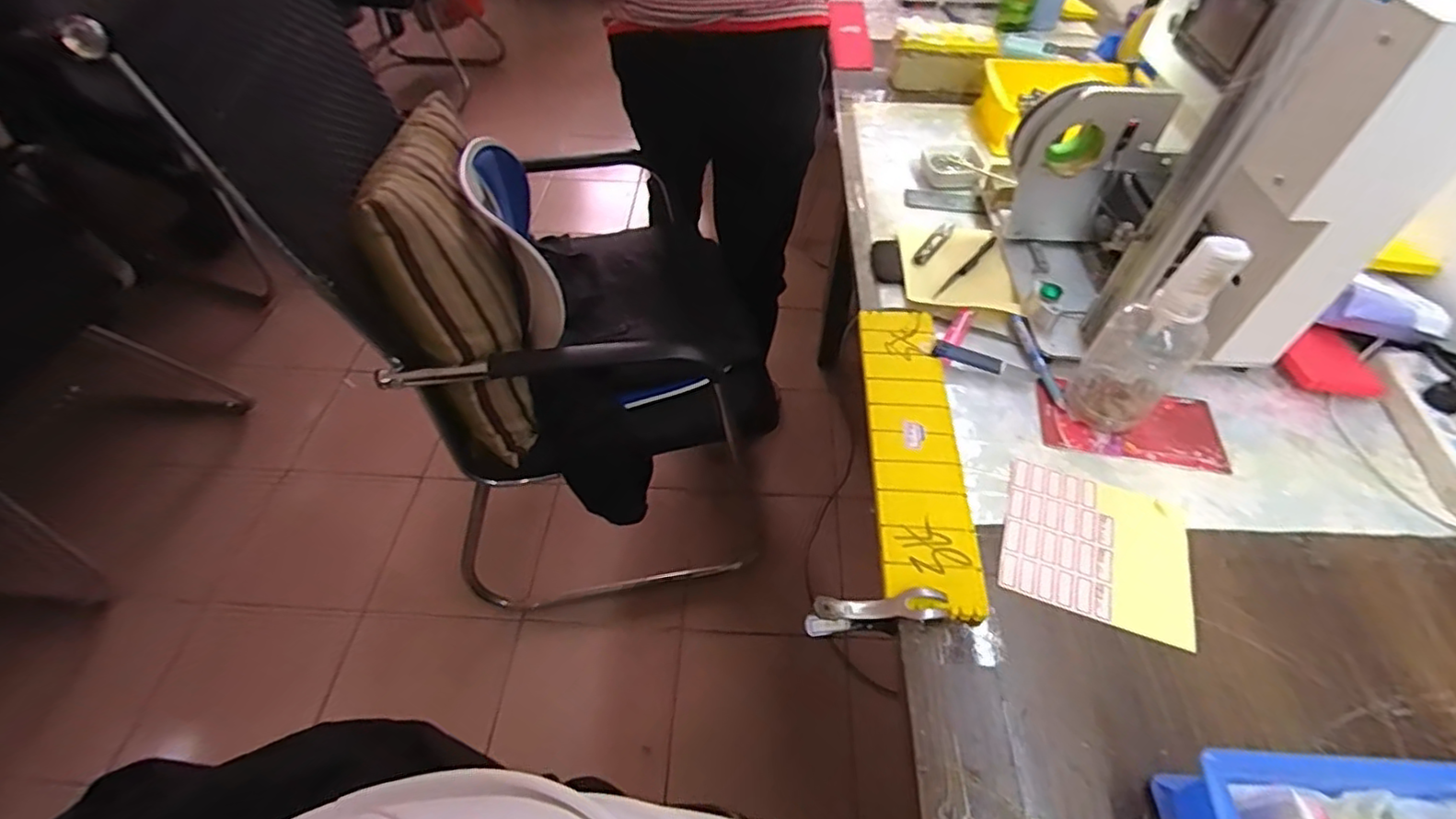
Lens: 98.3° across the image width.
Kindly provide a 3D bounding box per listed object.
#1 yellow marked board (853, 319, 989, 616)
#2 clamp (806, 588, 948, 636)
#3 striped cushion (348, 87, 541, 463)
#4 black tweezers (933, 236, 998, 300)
[{"bbox_3d":[0.177,0.028,0.605,0.079,0.013,0.343,3,51,2],"label":"yellow marked board"},{"bbox_3d":[0.117,0.162,0.503,0.112,0.045,0.024,-10,50,8],"label":"clamp"},{"bbox_3d":[-0.367,-0.199,0.893,0.134,0.364,0.402,-9,51,-8],"label":"striped cushion"},{"bbox_3d":[0.288,-0.173,0.758,0.011,0.009,0.137,35,59,25],"label":"black tweezers"}]

